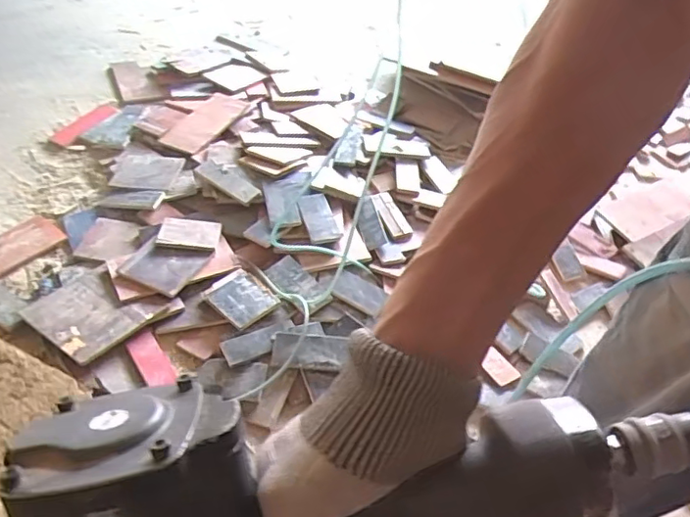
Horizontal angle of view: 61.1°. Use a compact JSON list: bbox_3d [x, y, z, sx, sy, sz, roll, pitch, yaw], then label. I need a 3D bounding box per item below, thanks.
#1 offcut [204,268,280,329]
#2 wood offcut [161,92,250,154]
[{"bbox_3d":[-0.252,0.098,1.419,0.153,0.022,0.125,38,53,26],"label":"offcut"},{"bbox_3d":[-0.444,-0.448,1.869,0.133,0.031,0.341,16,45,9],"label":"wood offcut"}]

